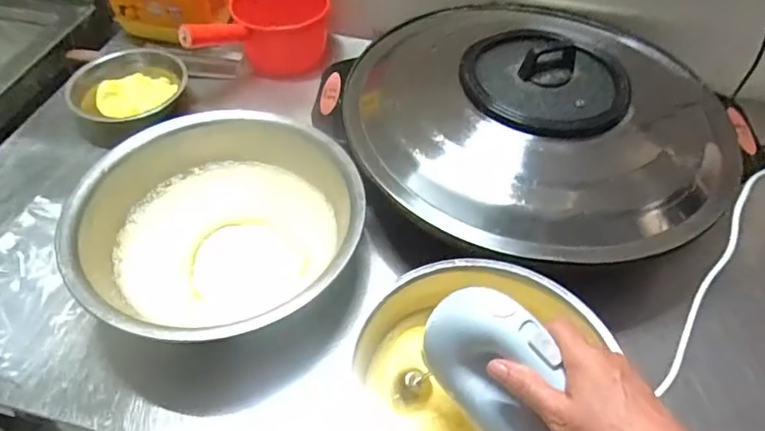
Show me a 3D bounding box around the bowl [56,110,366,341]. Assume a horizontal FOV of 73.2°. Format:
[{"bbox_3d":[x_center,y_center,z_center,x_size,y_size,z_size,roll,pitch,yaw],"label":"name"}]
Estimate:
[{"bbox_3d":[-0.197,0.020,0.644,0.316,0.109,0.311,1,51,-1],"label":"bowl"}]

